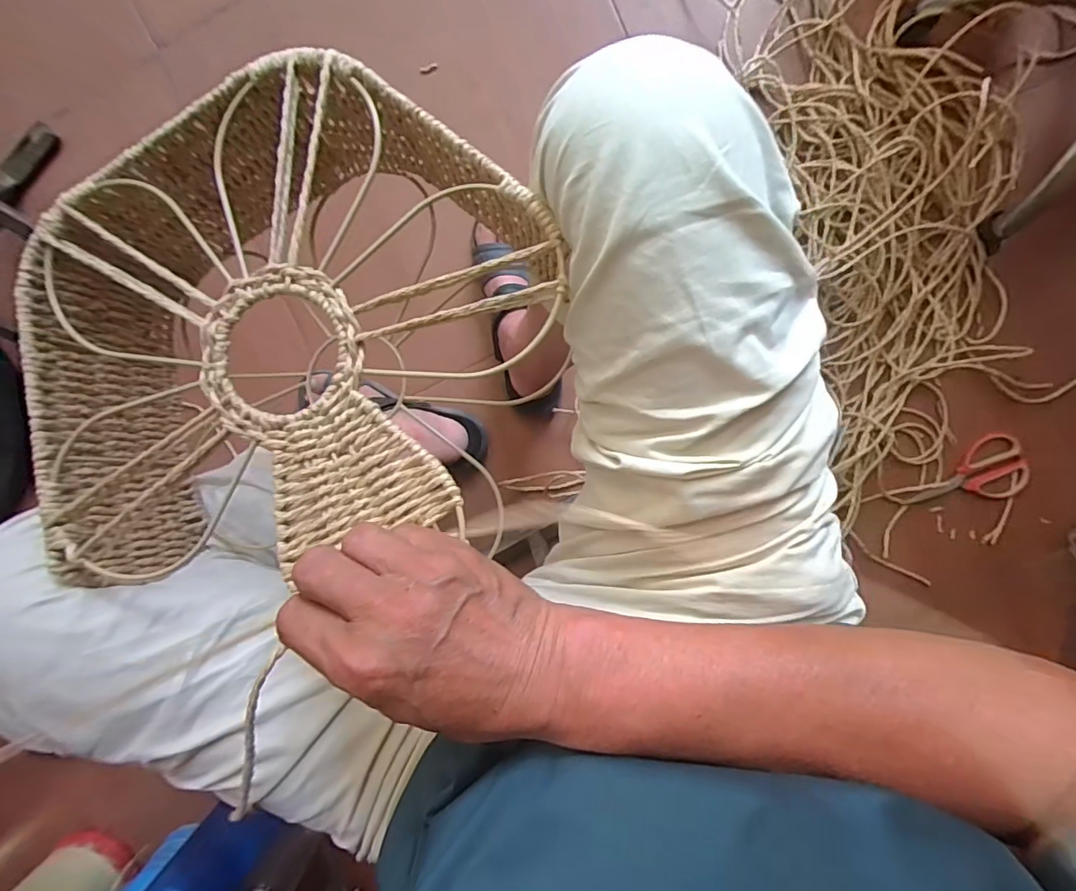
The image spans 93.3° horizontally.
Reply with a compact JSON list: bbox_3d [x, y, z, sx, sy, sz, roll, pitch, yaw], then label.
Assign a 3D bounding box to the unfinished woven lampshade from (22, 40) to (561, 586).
[{"bbox_3d":[-0.159,-0.087,0.349,0.342,0.143,0.285,-12,96,5],"label":"unfinished woven lampshade"}]

